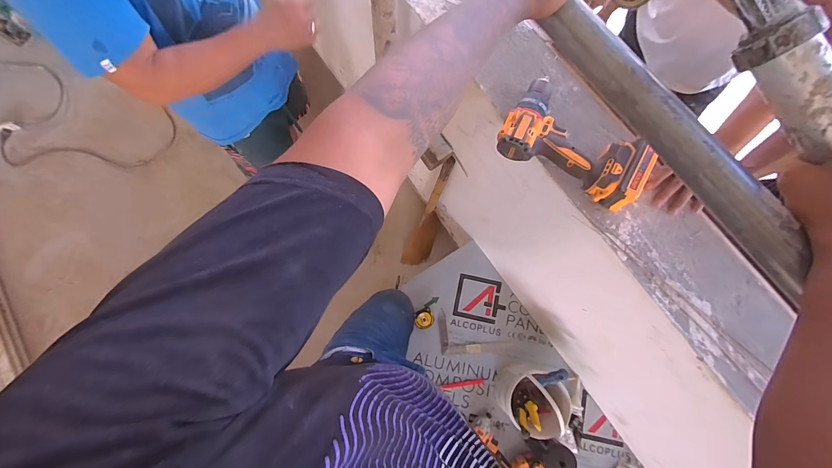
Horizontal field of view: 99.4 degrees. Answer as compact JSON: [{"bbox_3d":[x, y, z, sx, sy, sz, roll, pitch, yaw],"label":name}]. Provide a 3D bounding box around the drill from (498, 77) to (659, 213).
[{"bbox_3d":[0.270,-0.158,0.593,0.236,0.076,0.148,30,79,6],"label":"drill"}]

